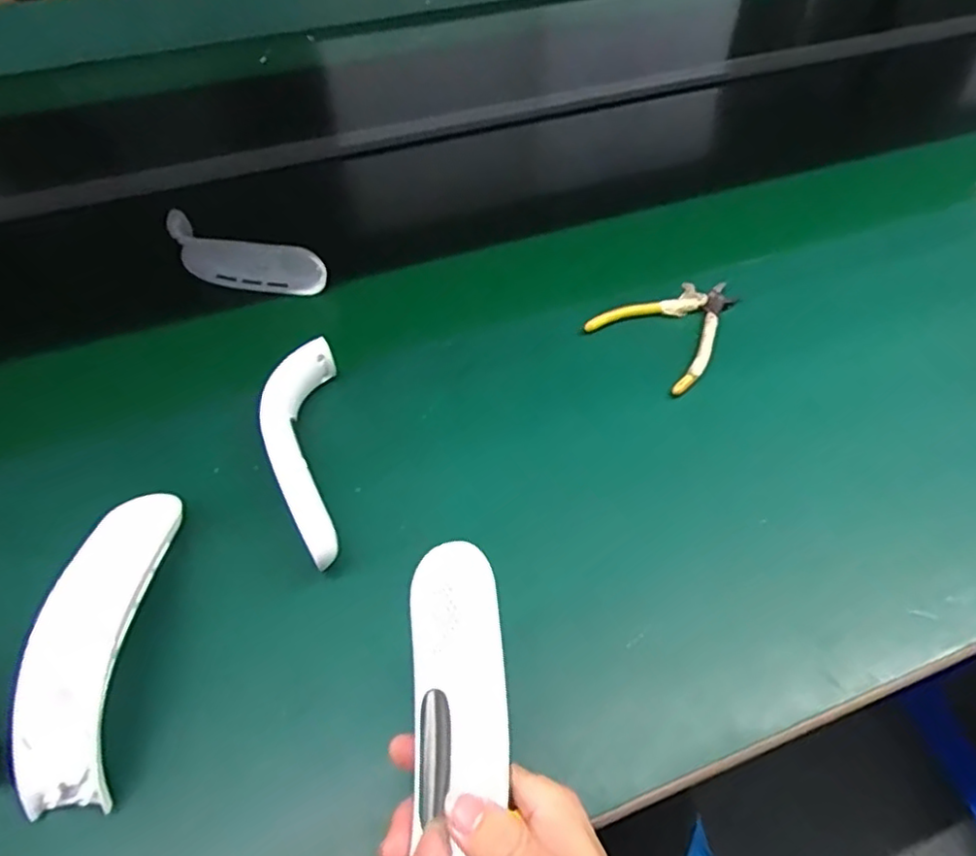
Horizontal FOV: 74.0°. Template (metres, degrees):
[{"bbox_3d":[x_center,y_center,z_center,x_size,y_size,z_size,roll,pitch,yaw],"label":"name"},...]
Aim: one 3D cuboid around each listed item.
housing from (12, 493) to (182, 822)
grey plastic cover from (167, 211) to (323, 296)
[{"bbox_3d":[-0.234,0.115,0.393,0.054,0.041,0.199,-4,50,-4],"label":"housing"},{"bbox_3d":[-0.252,-0.182,0.675,0.200,0.059,0.054,9,52,16],"label":"grey plastic cover"}]

